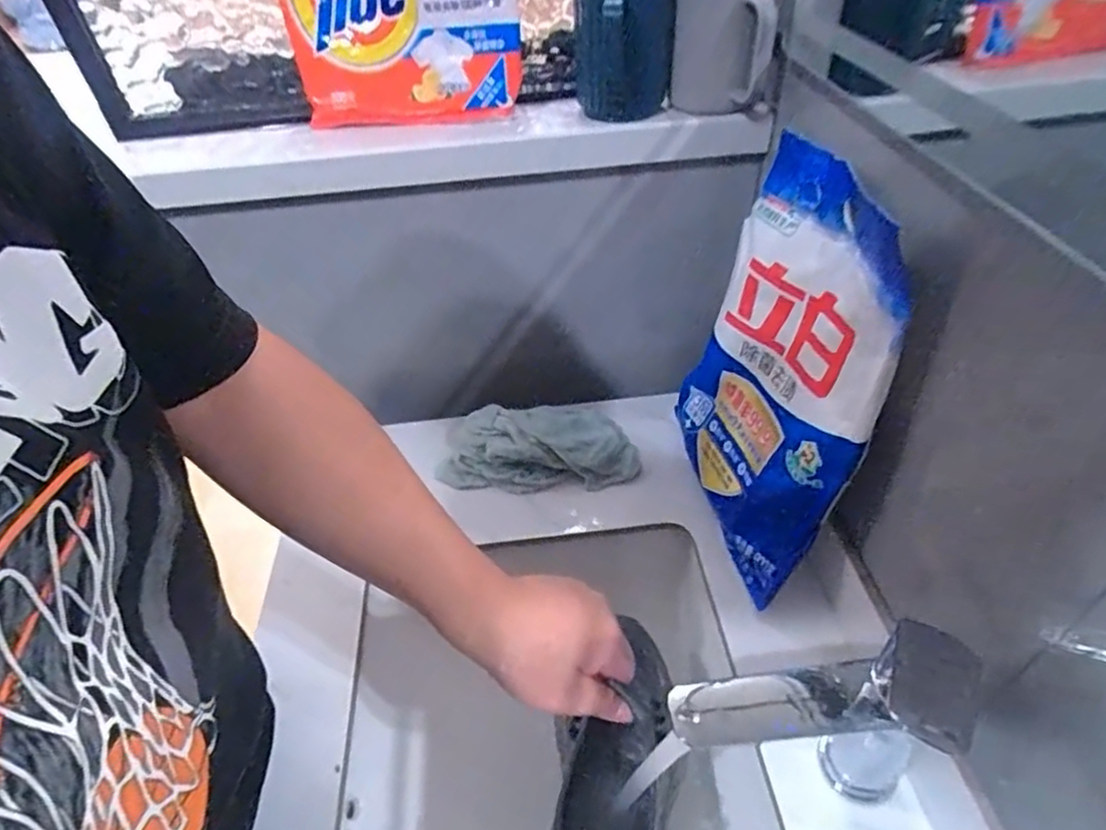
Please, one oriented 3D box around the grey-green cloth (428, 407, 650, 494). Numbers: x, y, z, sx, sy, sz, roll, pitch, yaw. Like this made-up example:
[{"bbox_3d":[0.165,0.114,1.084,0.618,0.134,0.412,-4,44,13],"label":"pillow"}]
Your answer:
[{"bbox_3d":[-0.015,0.027,0.653,0.205,0.048,0.098,0,44,5],"label":"grey-green cloth"}]

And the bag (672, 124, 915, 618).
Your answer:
[{"bbox_3d":[0.177,-0.035,0.511,0.041,0.317,0.218,1,34,-18],"label":"bag"}]

